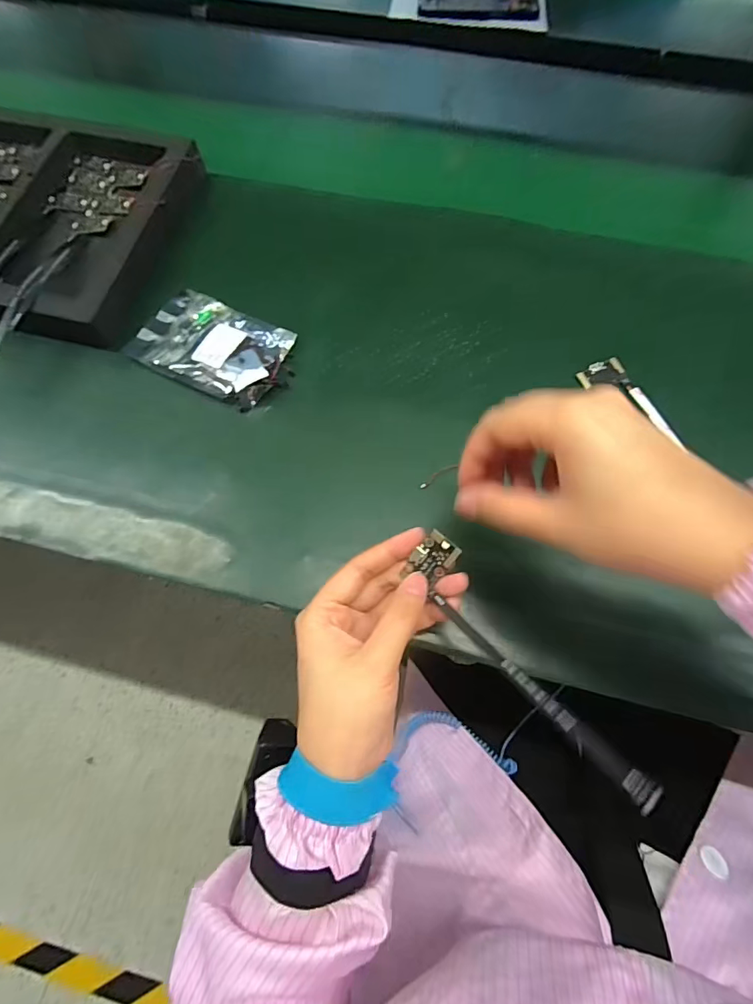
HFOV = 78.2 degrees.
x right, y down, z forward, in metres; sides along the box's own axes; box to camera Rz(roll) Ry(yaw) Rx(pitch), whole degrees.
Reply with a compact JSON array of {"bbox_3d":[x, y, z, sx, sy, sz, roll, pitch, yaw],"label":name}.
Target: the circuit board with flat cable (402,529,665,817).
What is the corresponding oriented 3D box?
[{"bbox_3d":[0.083,0.092,0.255,0.024,0.015,0.179,-38,80,-14],"label":"circuit board with flat cable"}]

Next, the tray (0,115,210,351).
[{"bbox_3d":[-0.445,-0.280,0.435,0.548,0.039,0.251,15,68,6],"label":"tray"}]

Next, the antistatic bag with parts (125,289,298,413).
[{"bbox_3d":[-0.131,-0.127,0.383,0.129,0.019,0.082,25,70,10],"label":"antistatic bag with parts"}]

